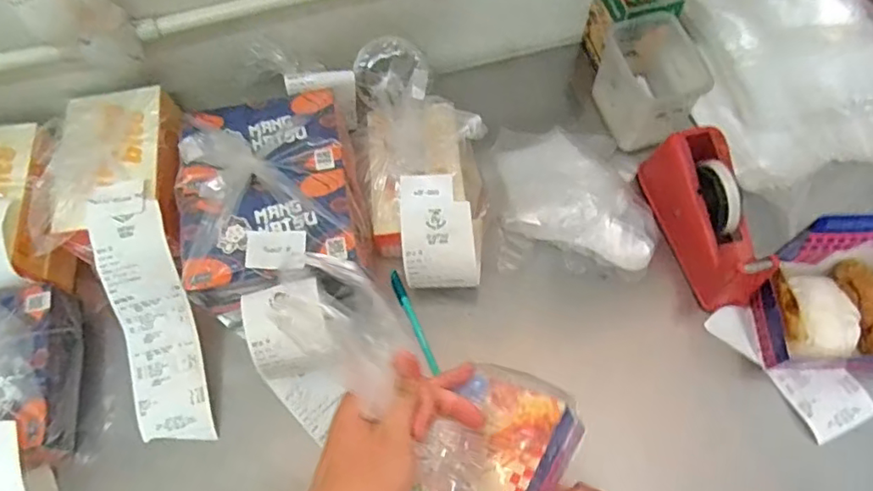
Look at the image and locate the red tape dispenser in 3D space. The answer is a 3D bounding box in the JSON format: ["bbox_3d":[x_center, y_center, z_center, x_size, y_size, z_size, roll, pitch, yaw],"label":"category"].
[{"bbox_3d":[0.307,-0.033,0.657,0.076,0.096,0.190,-11,67,-4],"label":"red tape dispenser"}]

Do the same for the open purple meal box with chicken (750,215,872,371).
[{"bbox_3d":[0.449,0.053,0.590,0.184,0.144,0.120,0,67,1],"label":"open purple meal box with chicken"}]

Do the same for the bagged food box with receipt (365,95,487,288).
[{"bbox_3d":[-0.015,-0.066,0.677,0.134,0.094,0.227,-2,67,0],"label":"bagged food box with receipt"}]

